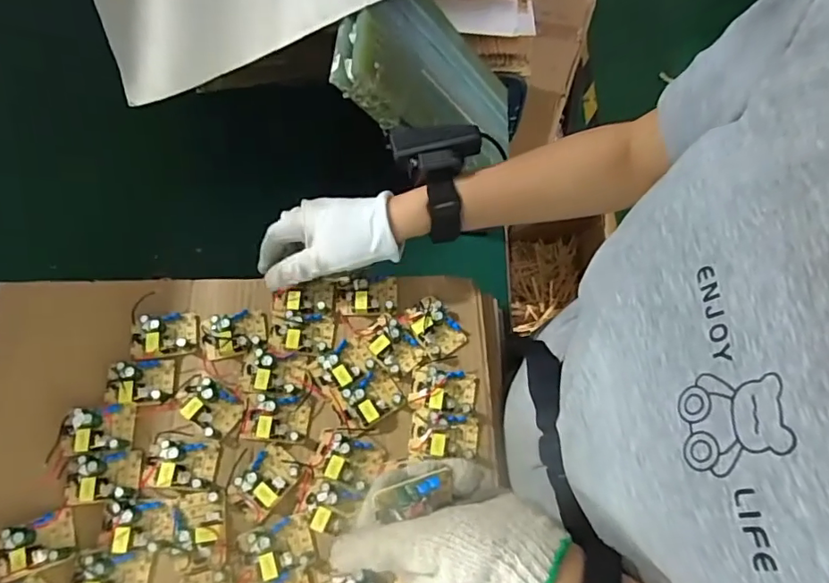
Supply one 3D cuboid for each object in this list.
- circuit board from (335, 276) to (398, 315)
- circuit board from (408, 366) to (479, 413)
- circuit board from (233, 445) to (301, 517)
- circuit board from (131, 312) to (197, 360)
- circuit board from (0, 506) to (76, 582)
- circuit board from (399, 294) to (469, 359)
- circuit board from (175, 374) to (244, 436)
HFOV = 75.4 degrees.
[{"bbox_3d":[-0.042,0.001,0.459,0.052,0.014,0.032,-1,66,-2],"label":"circuit board"},{"bbox_3d":[0.024,0.079,0.430,0.053,0.014,0.035,7,66,2],"label":"circuit board"},{"bbox_3d":[-0.110,0.139,0.396,0.034,0.011,0.039,32,69,12],"label":"circuit board"},{"bbox_3d":[-0.208,0.035,0.438,0.052,0.014,0.035,-9,67,-6],"label":"circuit board"},{"bbox_3d":[-0.270,0.178,0.376,0.052,0.016,0.034,-18,68,-9],"label":"circuit board"},{"bbox_3d":[0.016,0.029,0.450,0.037,0.014,0.052,-33,71,-15],"label":"circuit board"},{"bbox_3d":[-0.161,0.088,0.418,0.053,0.012,0.033,34,69,13],"label":"circuit board"}]

